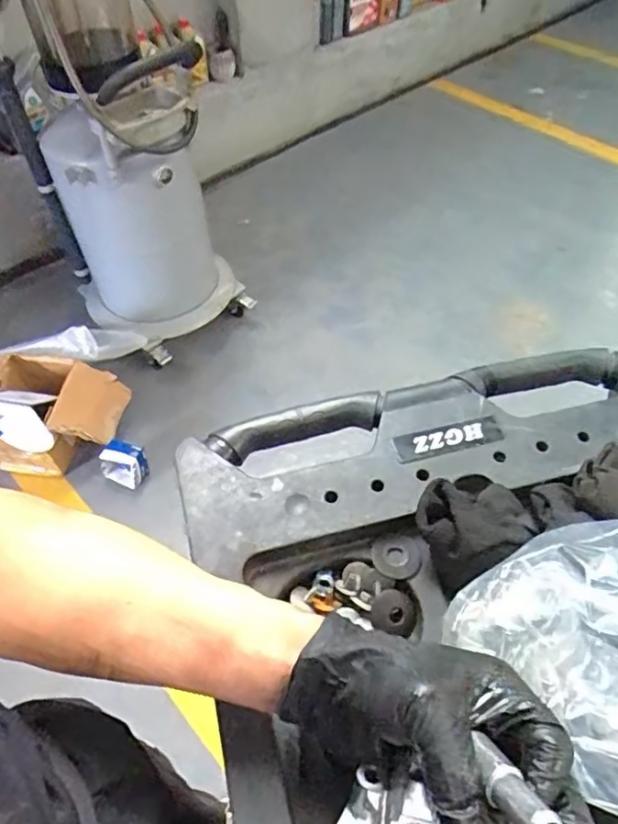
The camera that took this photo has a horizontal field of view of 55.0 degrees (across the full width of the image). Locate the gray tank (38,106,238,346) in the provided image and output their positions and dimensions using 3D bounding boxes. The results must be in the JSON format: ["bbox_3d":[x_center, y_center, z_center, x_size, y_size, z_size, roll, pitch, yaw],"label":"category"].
[{"bbox_3d":[-0.460,-0.532,1.674,0.343,0.617,0.373,23,56,18],"label":"gray tank"}]

